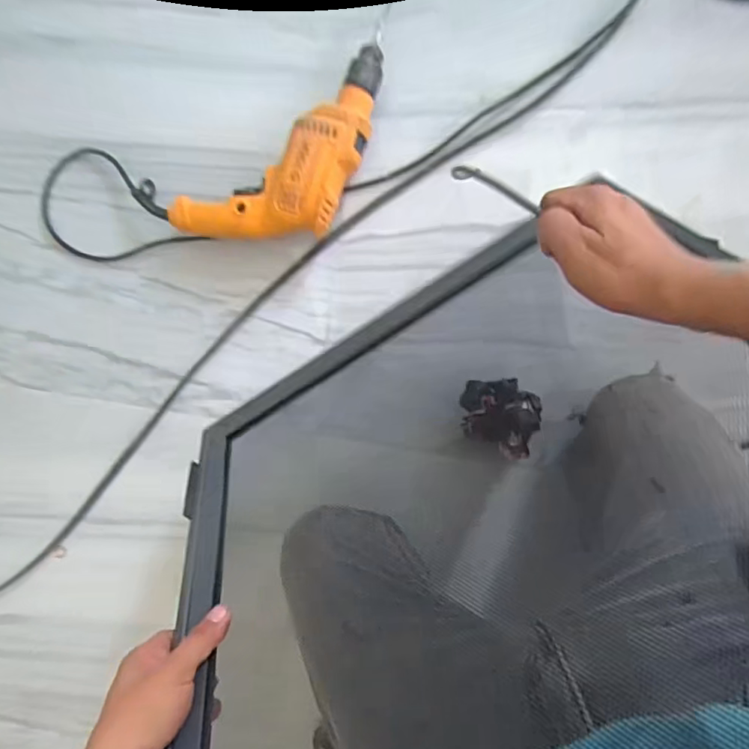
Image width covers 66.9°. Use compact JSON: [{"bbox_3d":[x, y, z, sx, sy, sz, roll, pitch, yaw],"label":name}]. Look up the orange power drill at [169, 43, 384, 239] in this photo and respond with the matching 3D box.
[{"bbox_3d":[-0.089,-0.239,0.684,0.308,0.074,0.139,-36,85,5],"label":"orange power drill"}]

